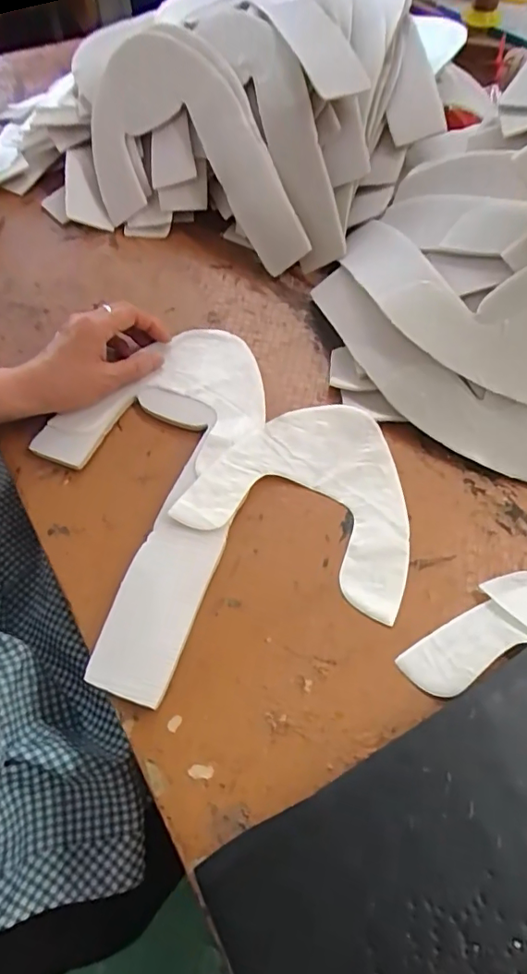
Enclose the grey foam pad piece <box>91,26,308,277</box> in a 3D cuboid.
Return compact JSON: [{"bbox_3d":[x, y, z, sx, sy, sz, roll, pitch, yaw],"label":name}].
[{"bbox_3d":[-0.097,-0.362,0.610,0.193,0.027,0.321,-25,88,17],"label":"grey foam pad piece"}]

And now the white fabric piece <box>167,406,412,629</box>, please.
[{"bbox_3d":[0.047,-0.002,0.446,0.180,0.018,0.166,22,60,14],"label":"white fabric piece"}]

